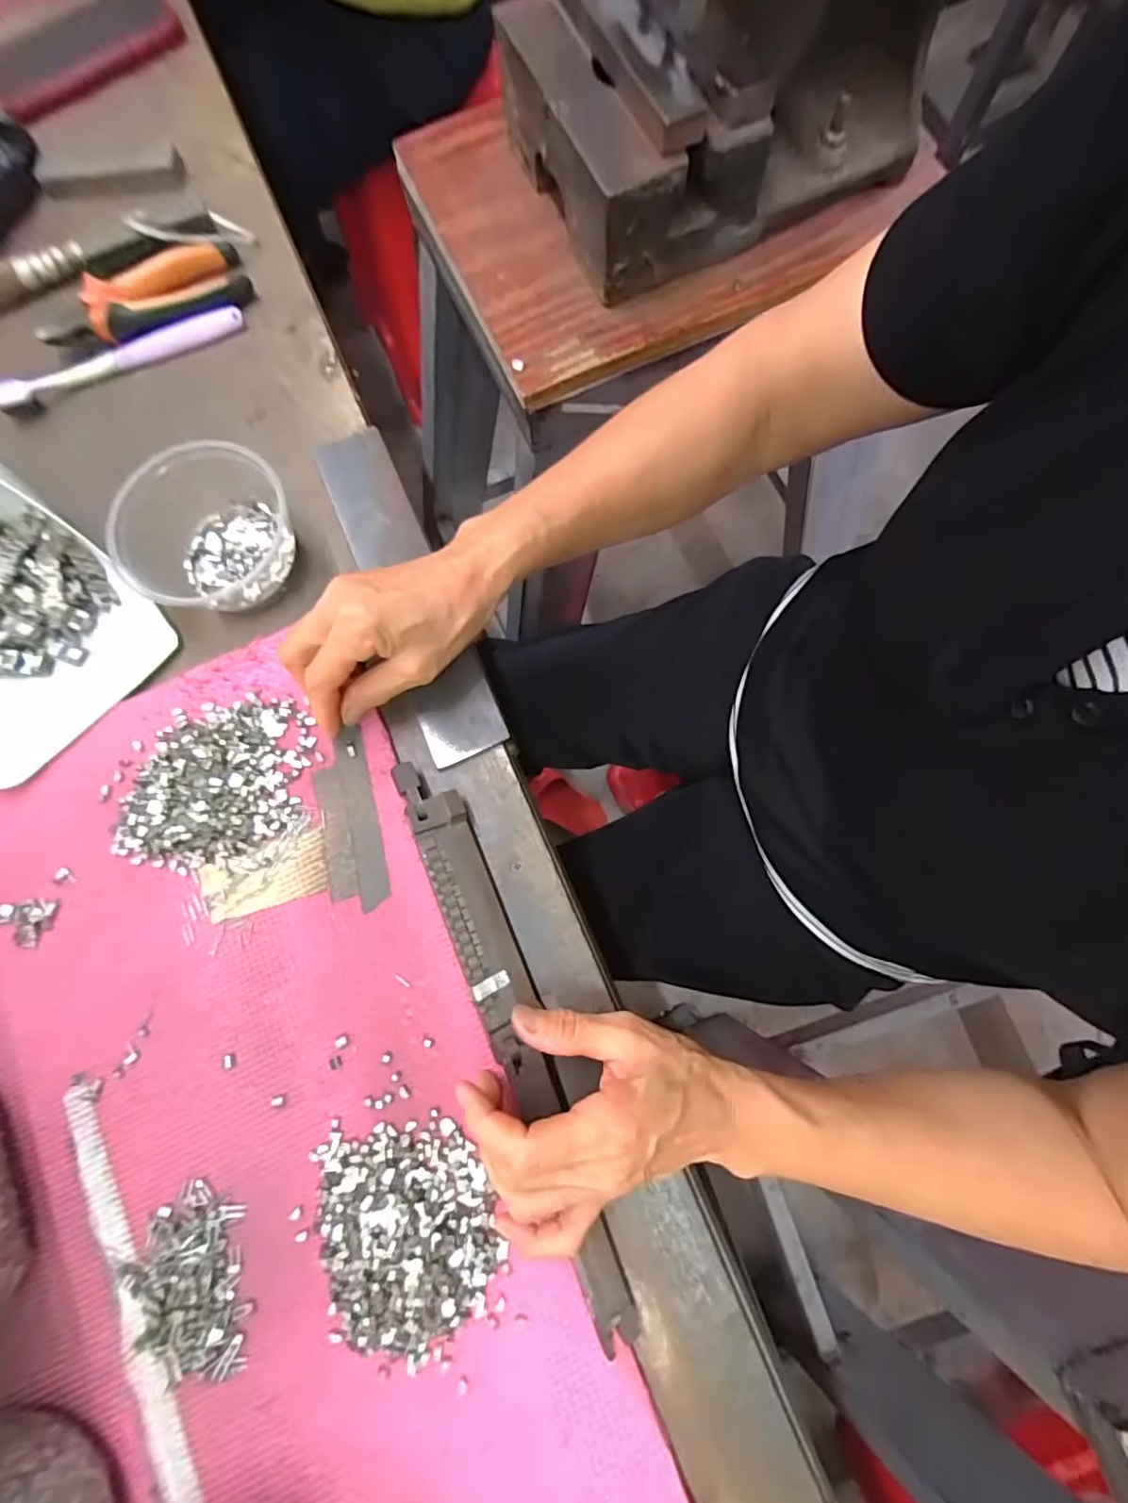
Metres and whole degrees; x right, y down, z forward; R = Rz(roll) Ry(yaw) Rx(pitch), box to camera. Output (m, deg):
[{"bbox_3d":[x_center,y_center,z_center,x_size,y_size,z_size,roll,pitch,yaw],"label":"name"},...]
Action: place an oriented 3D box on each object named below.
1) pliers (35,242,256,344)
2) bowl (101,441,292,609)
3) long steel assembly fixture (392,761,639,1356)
[{"bbox_3d":[-0.314,-0.341,0.424,0.149,0.026,0.057,-18,78,-2],"label":"pliers"},{"bbox_3d":[-0.232,-0.140,0.364,0.109,0.059,0.102,8,79,3],"label":"bowl"},{"bbox_3d":[-0.028,0.149,0.312,0.030,0.027,0.309,-22,80,-3],"label":"long steel assembly fixture"}]

